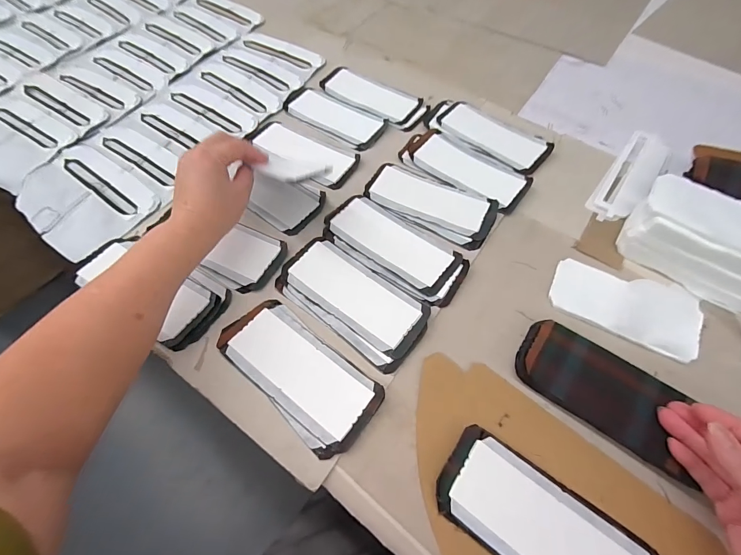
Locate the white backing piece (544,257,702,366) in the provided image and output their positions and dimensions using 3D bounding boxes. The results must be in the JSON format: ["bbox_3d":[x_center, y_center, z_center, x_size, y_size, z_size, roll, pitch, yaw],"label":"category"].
[{"bbox_3d":[0.270,0.028,0.382,0.140,0.011,0.074,18,61,13],"label":"white backing piece"}]

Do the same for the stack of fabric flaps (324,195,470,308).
[{"bbox_3d":[0.028,-0.038,0.428,0.177,0.010,0.082,33,65,21],"label":"stack of fabric flaps"}]

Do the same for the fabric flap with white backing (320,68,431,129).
[{"bbox_3d":[0.004,-0.297,0.586,0.189,0.006,0.079,32,64,20],"label":"fabric flap with white backing"}]

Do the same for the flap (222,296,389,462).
[{"bbox_3d":[-0.072,0.091,0.352,0.165,0.010,0.078,34,65,21],"label":"flap"}]

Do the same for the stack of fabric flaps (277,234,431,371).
[{"bbox_3d":[-0.020,0.022,0.394,0.168,0.013,0.087,34,65,21],"label":"stack of fabric flaps"}]

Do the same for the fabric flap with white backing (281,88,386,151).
[{"bbox_3d":[-0.061,-0.255,0.565,0.173,0.008,0.069,31,64,20],"label":"fabric flap with white backing"}]

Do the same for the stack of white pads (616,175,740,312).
[{"bbox_3d":[0.363,-0.037,0.384,0.154,0.069,0.080,29,64,19],"label":"stack of white pads"}]

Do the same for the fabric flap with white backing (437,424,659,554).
[{"bbox_3d":[0.137,0.198,0.284,0.166,0.018,0.075,31,64,20],"label":"fabric flap with white backing"}]

